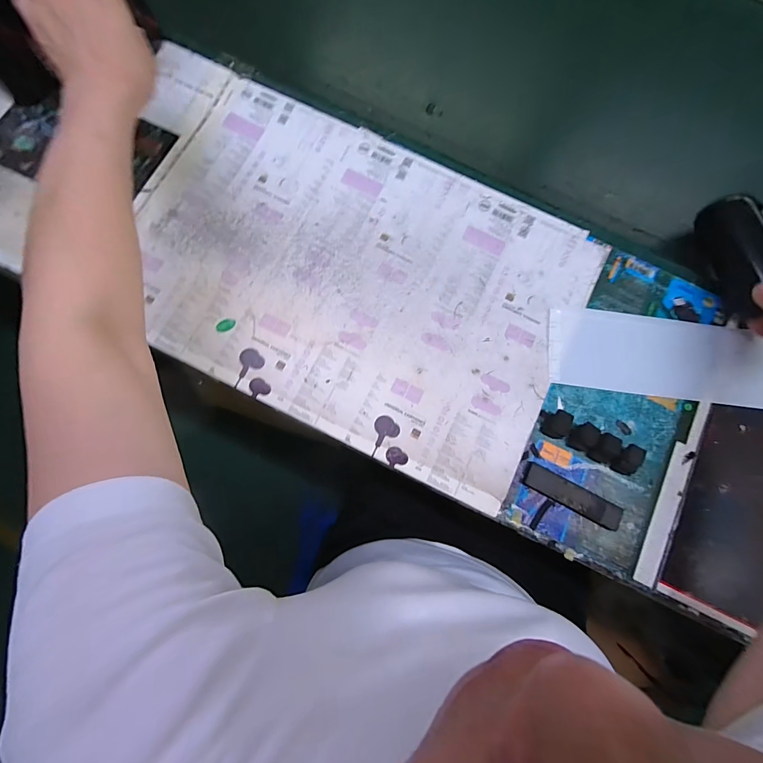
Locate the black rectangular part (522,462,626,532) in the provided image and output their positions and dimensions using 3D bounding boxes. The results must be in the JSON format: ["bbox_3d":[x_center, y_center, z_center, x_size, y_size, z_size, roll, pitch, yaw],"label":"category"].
[{"bbox_3d":[0.220,0.132,0.423,0.117,0.011,0.028,27,79,3],"label":"black rectangular part"}]

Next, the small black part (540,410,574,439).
[{"bbox_3d":[0.204,0.050,0.432,0.030,0.018,0.031,8,79,-1],"label":"small black part"}]

